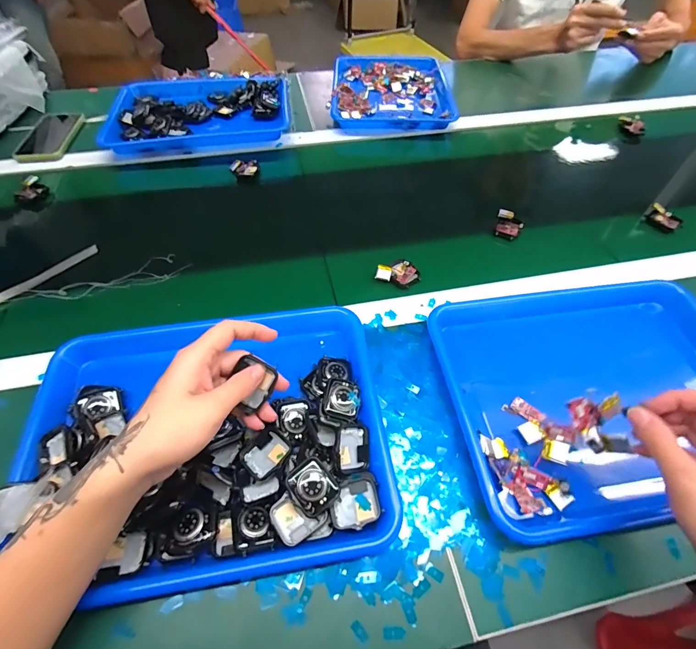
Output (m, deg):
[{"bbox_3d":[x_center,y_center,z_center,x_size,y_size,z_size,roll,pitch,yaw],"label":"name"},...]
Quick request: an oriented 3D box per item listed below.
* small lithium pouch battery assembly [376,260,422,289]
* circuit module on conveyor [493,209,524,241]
[{"bbox_3d":[0.069,-0.071,0.498,0.057,0.015,0.042,13,57,8],"label":"small lithium pouch battery assembly"},{"bbox_3d":[0.243,-0.151,0.556,0.041,0.015,0.047,27,60,17],"label":"circuit module on conveyor"}]

